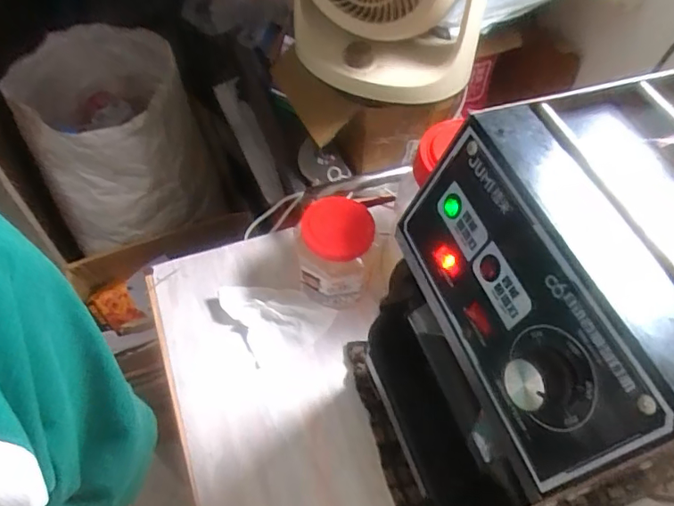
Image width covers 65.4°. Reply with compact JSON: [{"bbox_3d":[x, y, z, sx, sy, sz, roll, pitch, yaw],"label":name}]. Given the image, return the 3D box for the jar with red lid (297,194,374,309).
[{"bbox_3d":[0.000,0.002,0.671,0.098,0.109,0.102,2,55,-2],"label":"jar with red lid"}]

